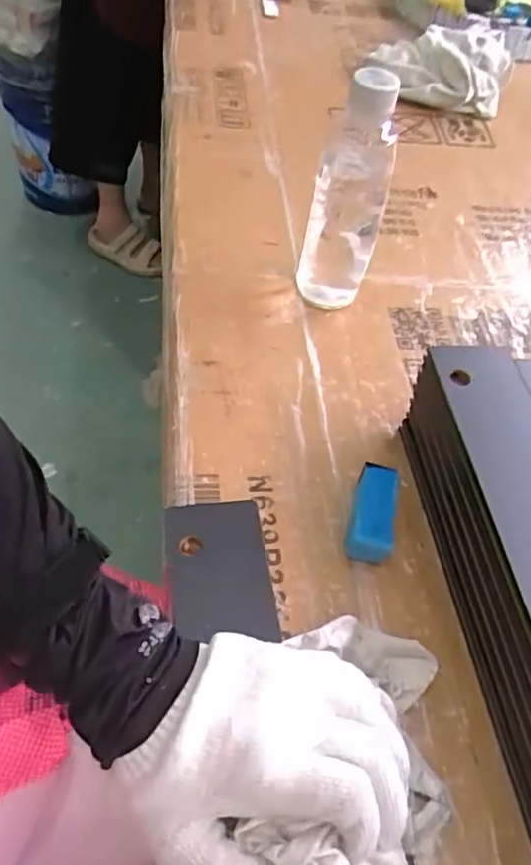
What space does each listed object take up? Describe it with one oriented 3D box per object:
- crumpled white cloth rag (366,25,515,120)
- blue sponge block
[{"bbox_3d":[0.223,-0.454,0.768,0.153,0.043,0.166,18,55,8],"label":"crumpled white cloth rag"},{"bbox_3d":[0.073,0.054,0.422,0.030,0.026,0.060,14,55,5],"label":"blue sponge block"}]

